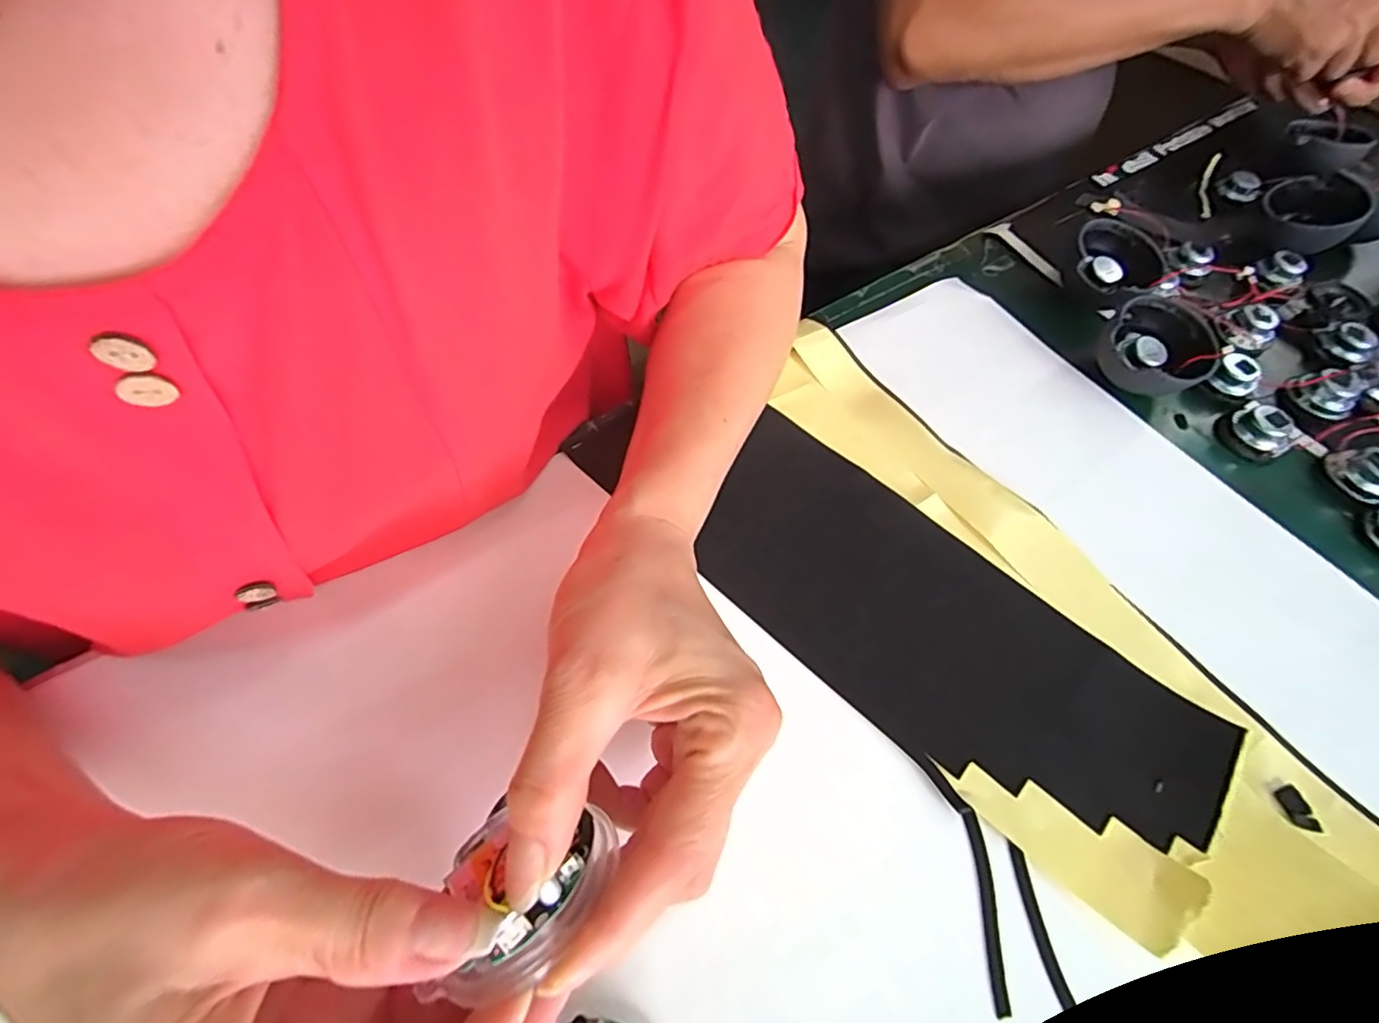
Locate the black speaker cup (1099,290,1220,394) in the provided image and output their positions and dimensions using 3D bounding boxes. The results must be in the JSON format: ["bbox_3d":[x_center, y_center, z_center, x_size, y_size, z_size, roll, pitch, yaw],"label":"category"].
[{"bbox_3d":[0.283,-0.096,0.366,0.060,0.037,0.059,-32,65,-21],"label":"black speaker cup"}]

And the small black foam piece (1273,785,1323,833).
[{"bbox_3d":[0.254,0.124,0.250,0.010,0.004,0.017,-4,59,-7],"label":"small black foam piece"}]

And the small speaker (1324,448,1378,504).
[{"bbox_3d":[0.384,-0.022,0.340,0.026,0.021,0.032,-26,63,-18],"label":"small speaker"}]

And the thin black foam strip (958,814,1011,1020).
[{"bbox_3d":[0.111,0.148,0.224,0.007,0.004,0.063,5,58,0],"label":"thin black foam strip"}]

